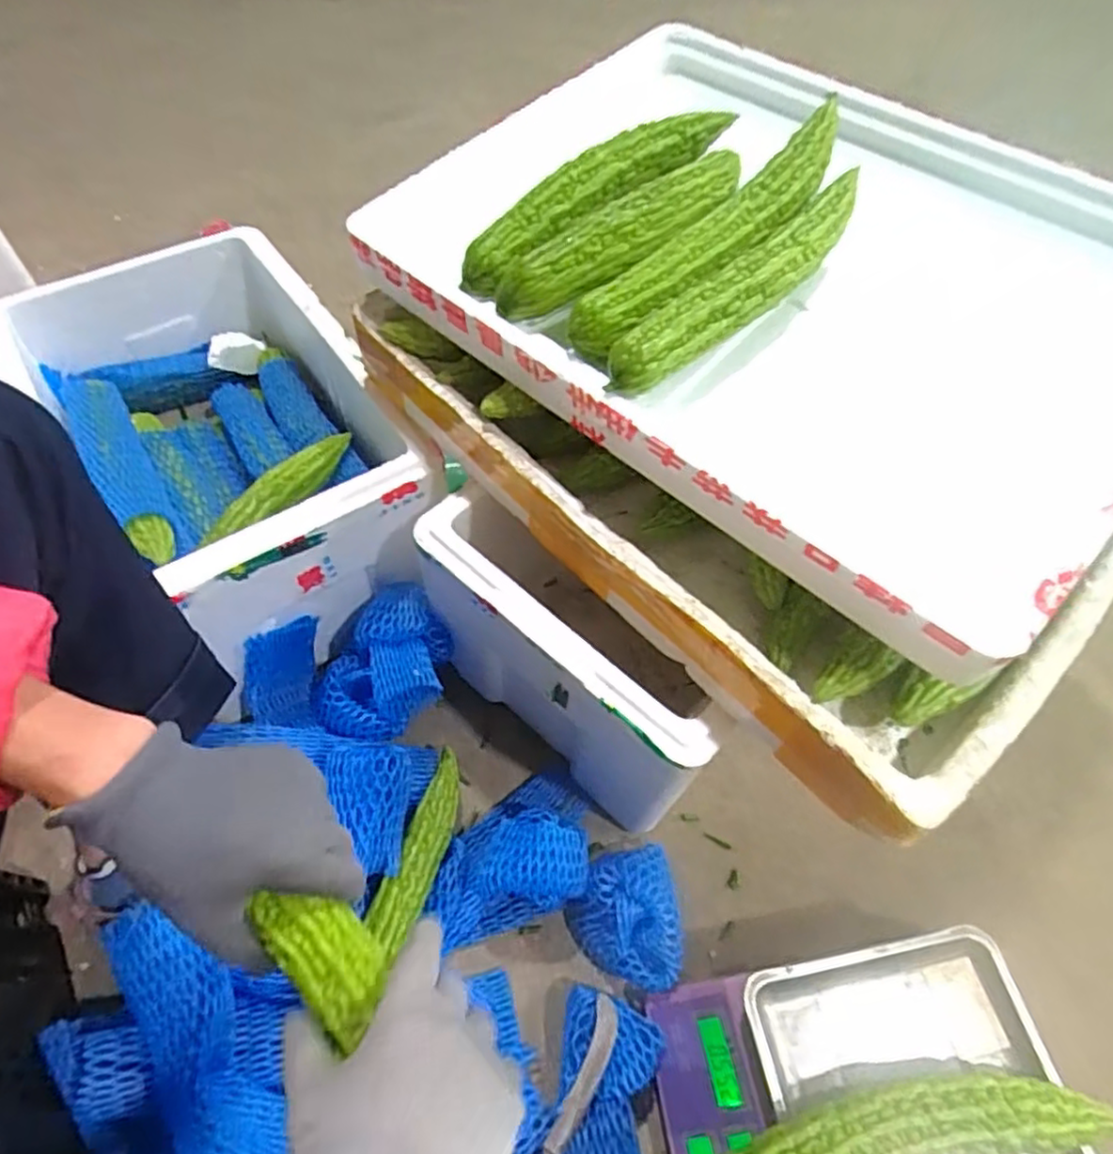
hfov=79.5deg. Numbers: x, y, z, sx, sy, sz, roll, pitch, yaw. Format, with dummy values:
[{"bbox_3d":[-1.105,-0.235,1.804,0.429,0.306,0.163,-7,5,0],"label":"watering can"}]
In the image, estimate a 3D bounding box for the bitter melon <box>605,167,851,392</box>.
[{"bbox_3d":[0.137,-0.210,0.476,0.041,0.037,0.269,40,65,21],"label":"bitter melon"}]

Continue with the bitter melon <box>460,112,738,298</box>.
[{"bbox_3d":[0.038,-0.315,0.539,0.045,0.043,0.295,37,64,19],"label":"bitter melon"}]

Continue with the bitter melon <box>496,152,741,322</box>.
[{"bbox_3d":[0.055,-0.263,0.505,0.244,0.040,0.049,-35,65,-21],"label":"bitter melon"}]

